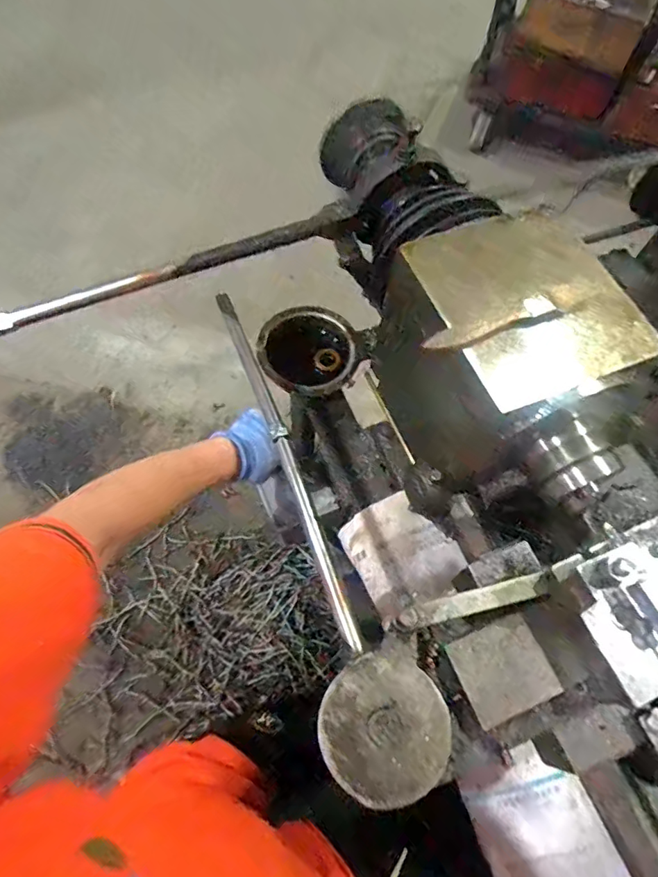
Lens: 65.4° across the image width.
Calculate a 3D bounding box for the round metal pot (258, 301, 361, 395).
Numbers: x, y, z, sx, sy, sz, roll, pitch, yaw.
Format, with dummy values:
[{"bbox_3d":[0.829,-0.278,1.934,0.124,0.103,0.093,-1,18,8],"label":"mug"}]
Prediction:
[{"bbox_3d":[-0.029,-0.114,0.689,0.127,0.059,0.125,1,65,-3],"label":"round metal pot"}]

